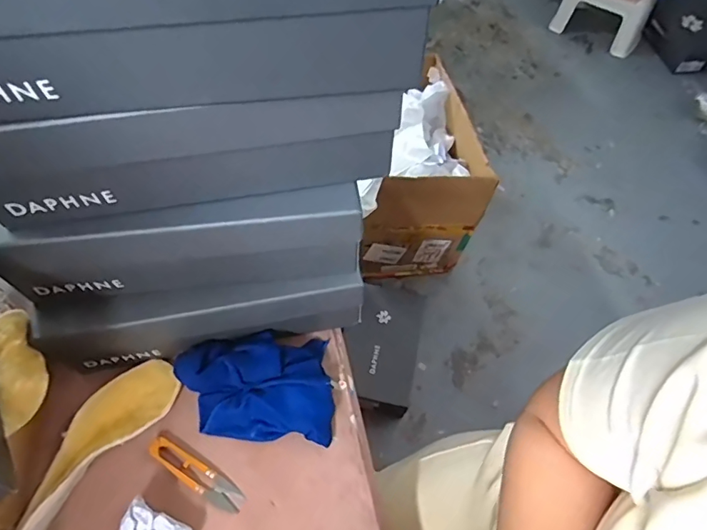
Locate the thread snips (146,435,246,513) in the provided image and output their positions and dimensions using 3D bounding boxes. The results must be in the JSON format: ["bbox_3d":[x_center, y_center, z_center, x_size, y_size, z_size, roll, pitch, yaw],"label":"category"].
[{"bbox_3d":[-0.146,0.194,0.443,0.103,0.004,0.023,28,62,15],"label":"thread snips"}]

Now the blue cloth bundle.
[{"bbox_3d":[-0.097,0.117,0.468,0.155,0.044,0.104,-1,59,-1],"label":"blue cloth bundle"}]

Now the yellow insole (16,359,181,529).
[{"bbox_3d":[-0.245,0.173,0.439,0.067,0.029,0.203,26,61,14],"label":"yellow insole"}]

